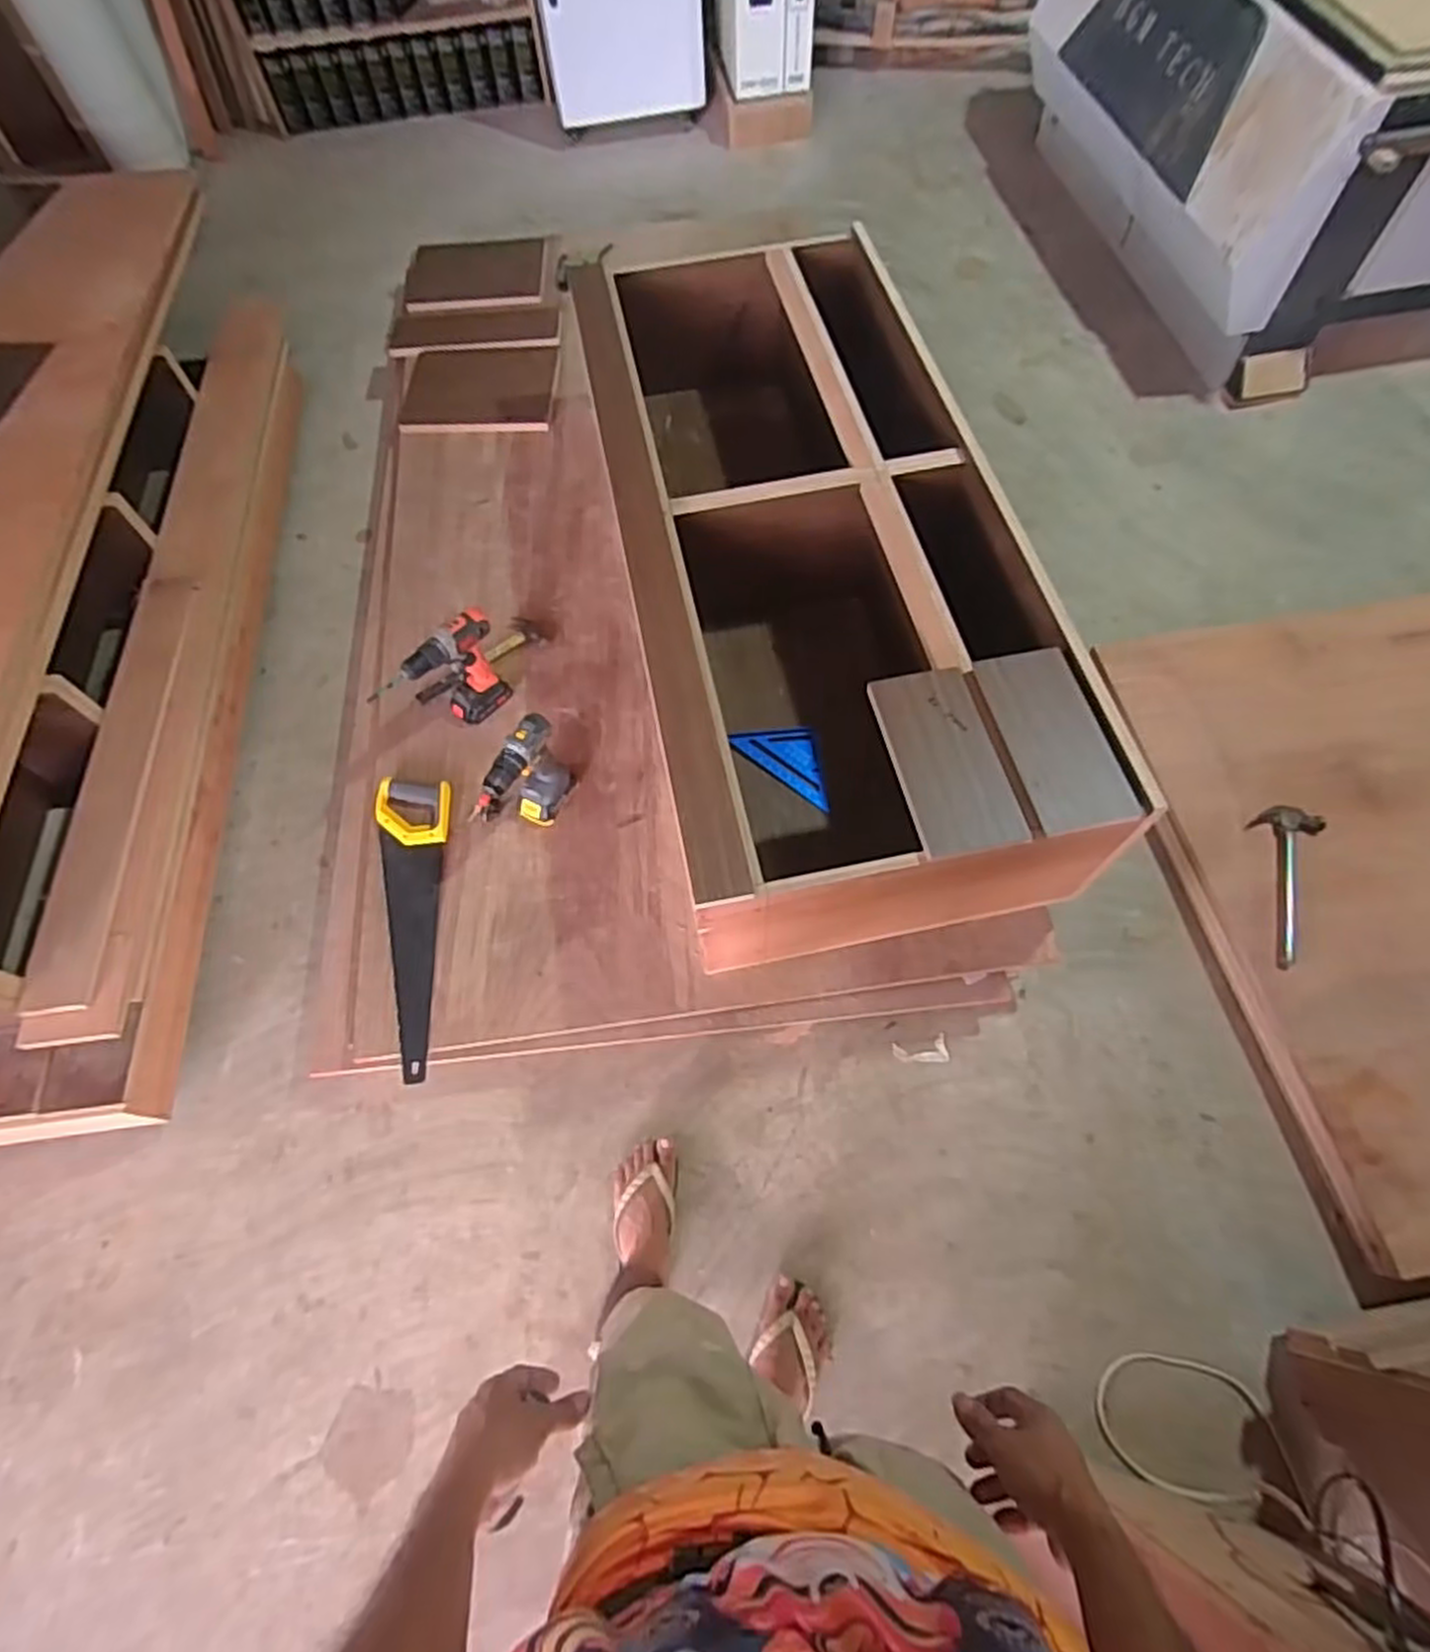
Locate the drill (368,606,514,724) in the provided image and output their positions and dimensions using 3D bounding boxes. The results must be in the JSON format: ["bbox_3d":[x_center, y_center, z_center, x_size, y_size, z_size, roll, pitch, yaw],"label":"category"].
[{"bbox_3d":[-0.514,-0.298,1.537,0.213,0.233,0.096,-33,67,-14],"label":"drill"}]

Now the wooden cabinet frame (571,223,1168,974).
[{"bbox_3d":[0.160,-0.559,1.558,0.654,0.414,1.544,-11,64,-4],"label":"wooden cabinet frame"}]

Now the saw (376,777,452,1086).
[{"bbox_3d":[-0.566,0.170,1.421,0.134,0.032,0.556,-4,64,-1],"label":"saw"}]

